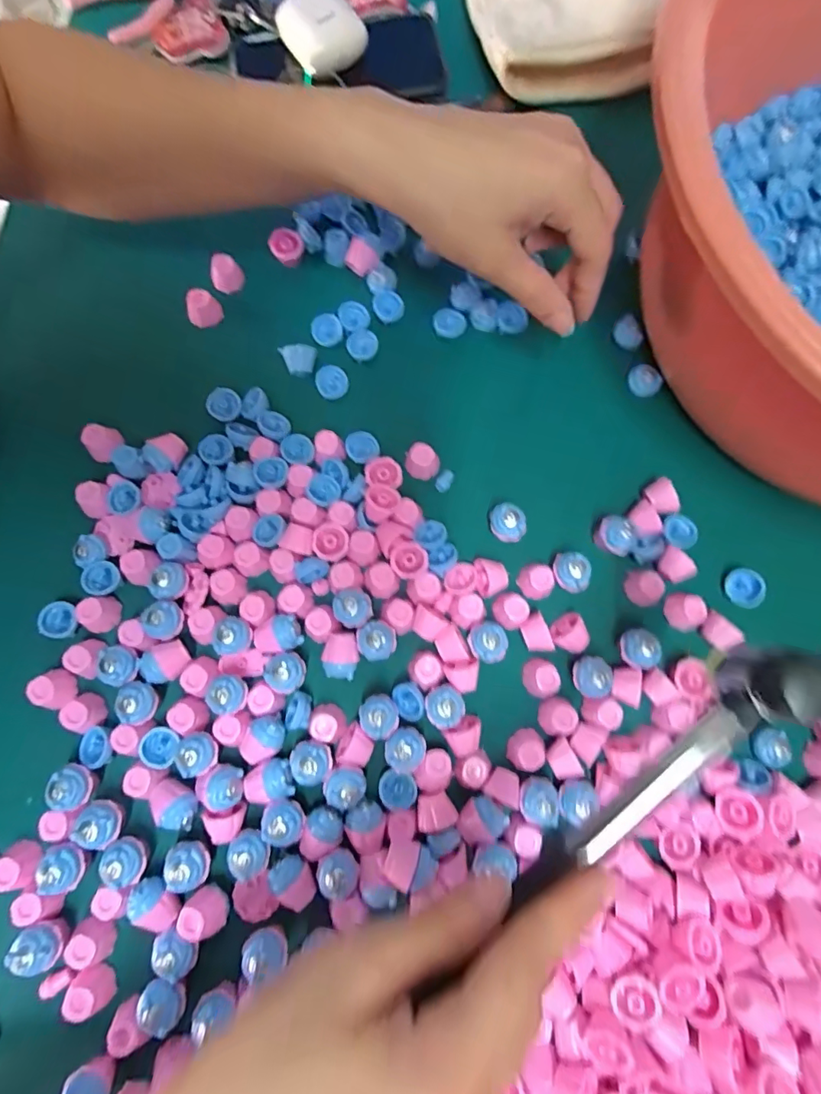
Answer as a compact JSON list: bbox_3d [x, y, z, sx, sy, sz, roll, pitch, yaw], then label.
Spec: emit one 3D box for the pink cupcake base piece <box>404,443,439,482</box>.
[{"bbox_3d":[0.007,-0.051,0.297,0.020,0.018,0.015,15,77,2],"label":"pink cupcake base piece"}]

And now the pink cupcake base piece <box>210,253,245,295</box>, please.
[{"bbox_3d":[-0.118,-0.175,0.319,0.019,0.017,0.016,-25,78,-7],"label":"pink cupcake base piece"}]

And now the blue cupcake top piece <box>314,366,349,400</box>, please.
[{"bbox_3d":[-0.048,-0.102,0.305,0.019,0.008,0.017,-11,77,-4],"label":"blue cupcake top piece"}]

